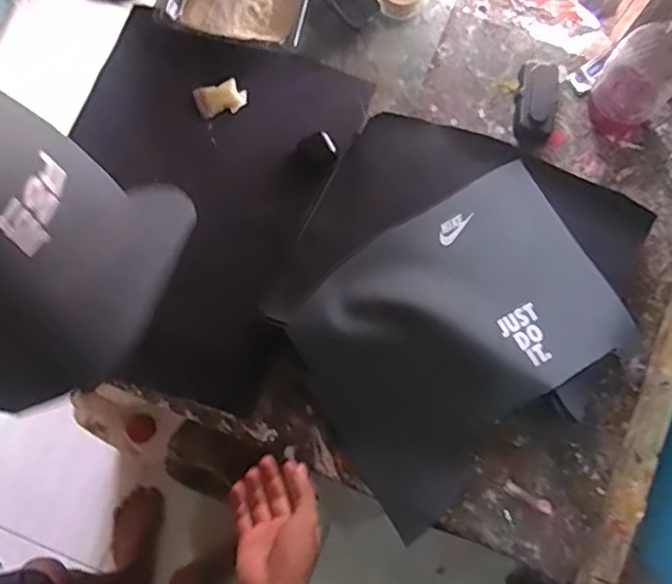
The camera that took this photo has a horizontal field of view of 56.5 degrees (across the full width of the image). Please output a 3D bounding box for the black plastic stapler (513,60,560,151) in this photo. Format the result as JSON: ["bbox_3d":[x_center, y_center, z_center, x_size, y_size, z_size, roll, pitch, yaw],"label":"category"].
[{"bbox_3d":[0.263,-0.246,0.819,0.055,0.024,0.124,14,77,2],"label":"black plastic stapler"}]

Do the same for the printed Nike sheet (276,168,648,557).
[{"bbox_3d":[0.146,0.052,0.737,0.366,0.058,0.282,-36,80,-8],"label":"printed Nike sheet"}]

